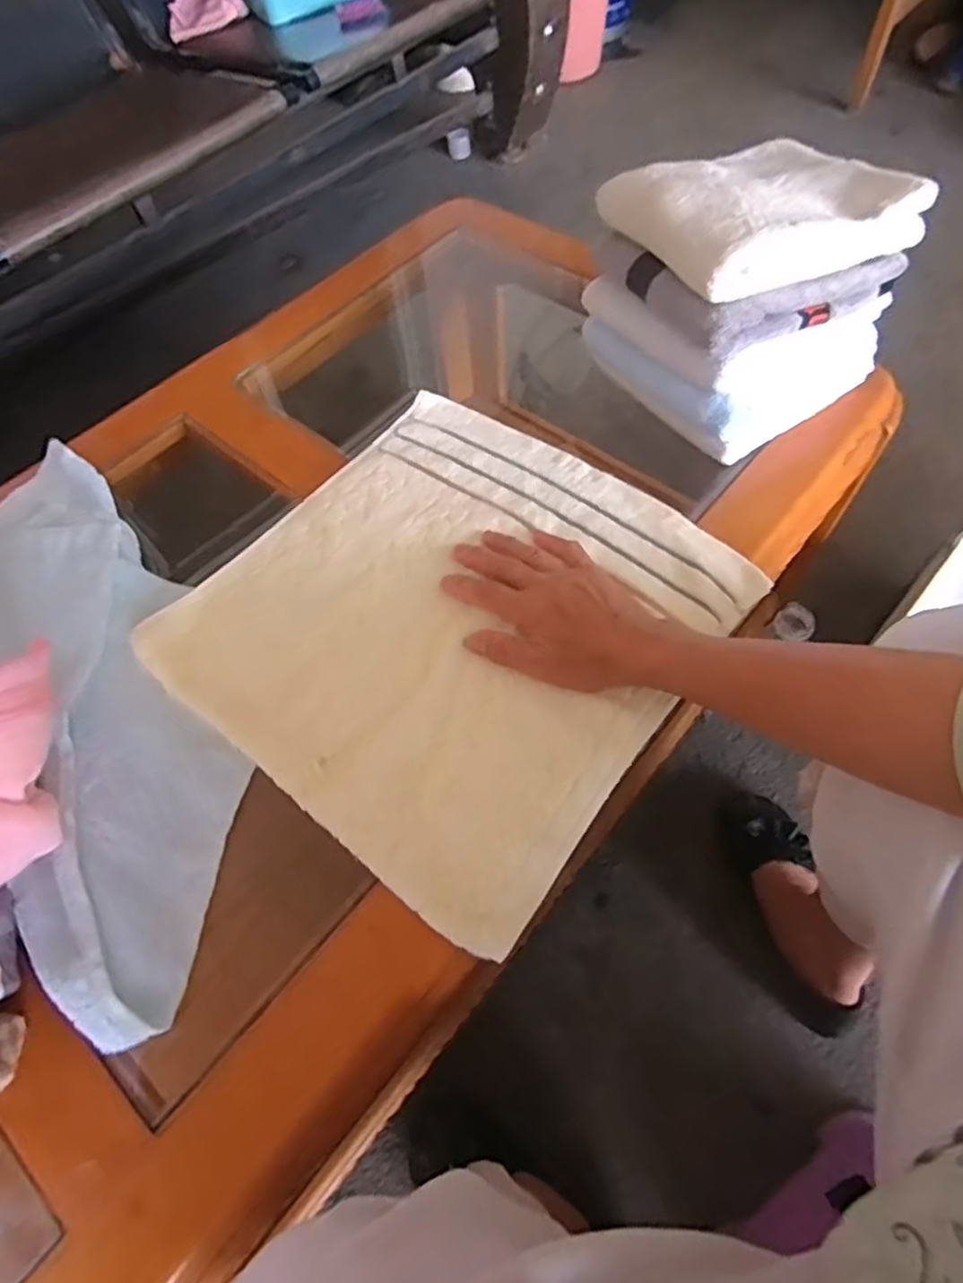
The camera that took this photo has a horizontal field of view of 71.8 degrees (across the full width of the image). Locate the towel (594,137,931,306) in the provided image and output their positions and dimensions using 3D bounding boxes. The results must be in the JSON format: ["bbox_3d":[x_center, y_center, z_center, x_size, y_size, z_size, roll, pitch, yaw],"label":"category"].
[{"bbox_3d":[0.203,-0.333,0.499,0.168,0.041,0.165,-20,61,-9],"label":"towel"}]

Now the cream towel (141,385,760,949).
[{"bbox_3d":[-0.018,-0.026,0.489,0.331,0.026,0.346,34,67,20],"label":"cream towel"}]

